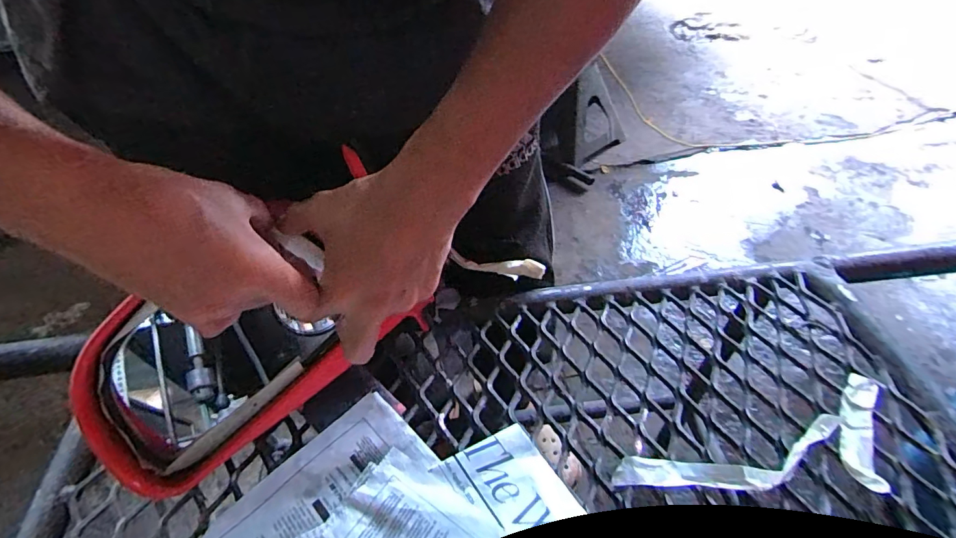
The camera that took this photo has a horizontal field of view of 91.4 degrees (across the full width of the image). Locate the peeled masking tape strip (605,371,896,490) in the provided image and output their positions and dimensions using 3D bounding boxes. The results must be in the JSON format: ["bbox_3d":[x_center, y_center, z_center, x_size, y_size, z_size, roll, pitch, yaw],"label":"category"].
[{"bbox_3d":[0.201,0.132,0.318,0.203,0.014,0.066,-14,49,-10],"label":"peeled masking tape strip"}]

